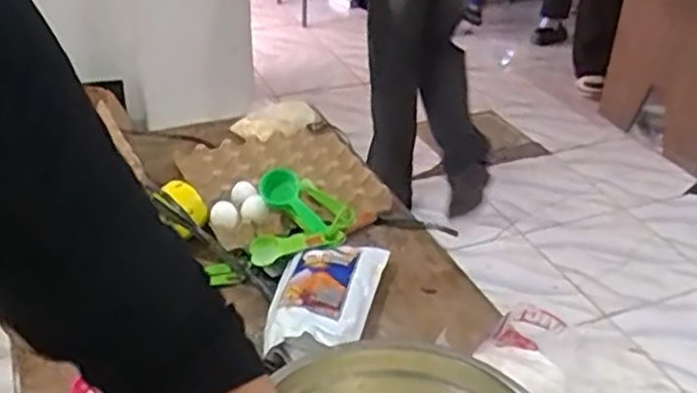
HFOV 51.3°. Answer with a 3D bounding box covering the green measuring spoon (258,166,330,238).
[{"bbox_3d":[-0.082,0.007,1.089,0.057,0.043,0.136,-27,56,-36],"label":"green measuring spoon"}]

